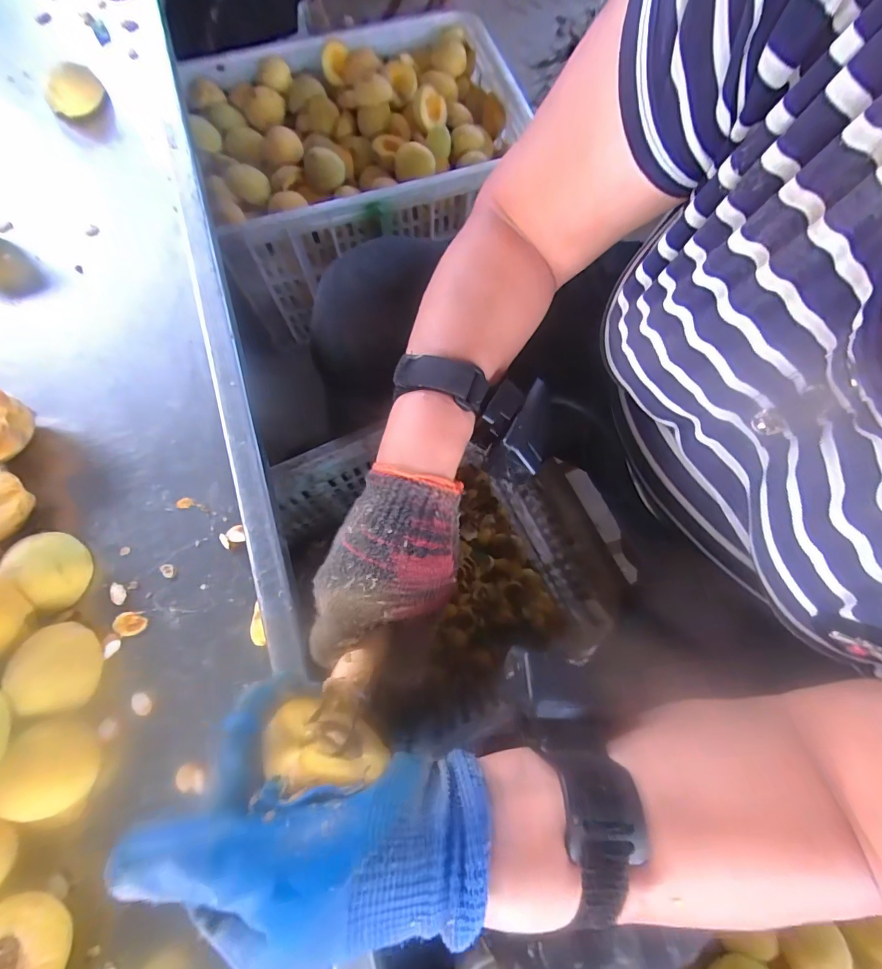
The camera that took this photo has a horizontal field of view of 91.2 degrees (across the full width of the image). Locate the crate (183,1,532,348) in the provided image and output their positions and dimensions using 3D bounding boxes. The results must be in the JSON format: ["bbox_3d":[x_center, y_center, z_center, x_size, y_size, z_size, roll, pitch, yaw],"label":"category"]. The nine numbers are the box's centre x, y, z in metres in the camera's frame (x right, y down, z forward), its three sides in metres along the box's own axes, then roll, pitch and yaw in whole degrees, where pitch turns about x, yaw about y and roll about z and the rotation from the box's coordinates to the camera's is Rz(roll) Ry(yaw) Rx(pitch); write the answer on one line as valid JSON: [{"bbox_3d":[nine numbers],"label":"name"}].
[{"bbox_3d":[-0.132,-0.543,0.744,0.484,0.245,0.364,-18,75,-6],"label":"crate"}]

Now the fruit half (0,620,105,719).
[{"bbox_3d":[-0.262,0.124,0.297,0.042,0.031,0.057,-13,74,-4],"label":"fruit half"}]

